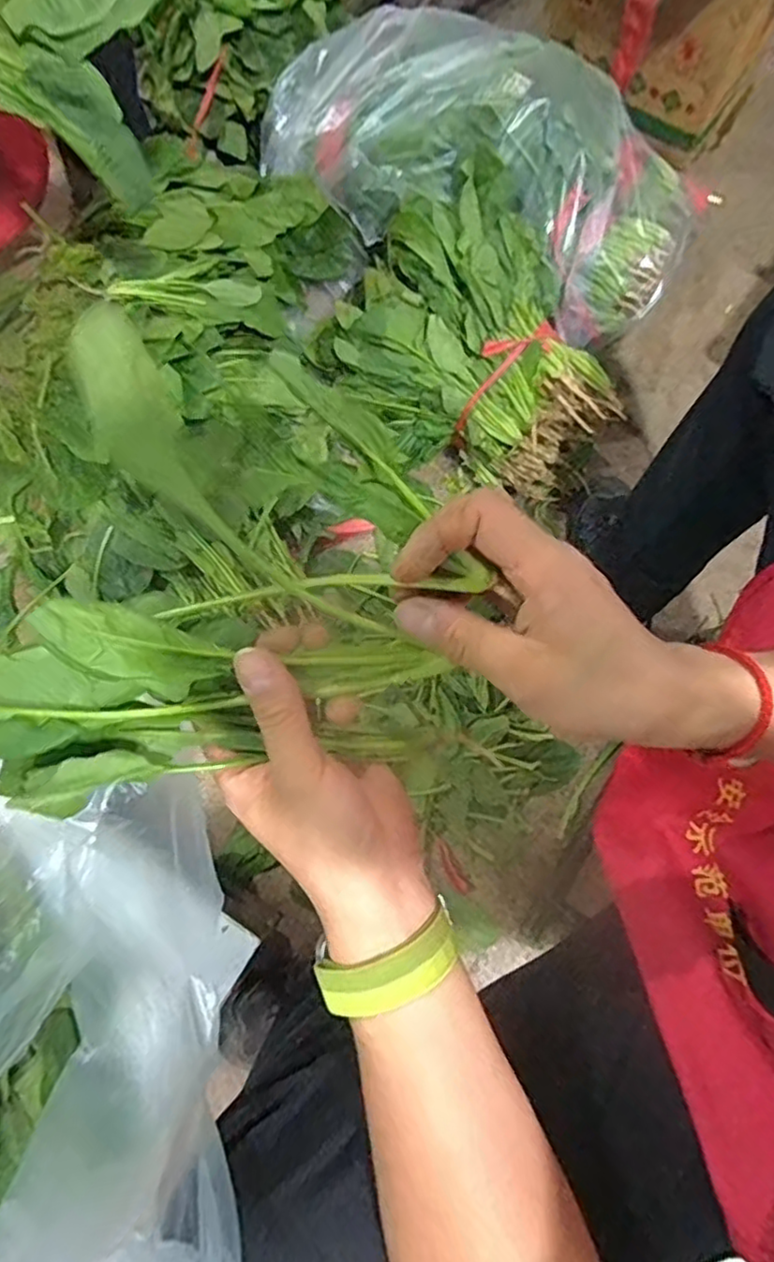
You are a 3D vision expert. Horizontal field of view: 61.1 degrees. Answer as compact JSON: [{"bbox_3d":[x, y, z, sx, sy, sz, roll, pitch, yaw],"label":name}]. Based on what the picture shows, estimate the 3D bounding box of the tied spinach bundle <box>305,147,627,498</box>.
[{"bbox_3d":[0.113,-0.360,0.866,0.310,0.182,0.352,-41,78,-9],"label":"tied spinach bundle"}]

